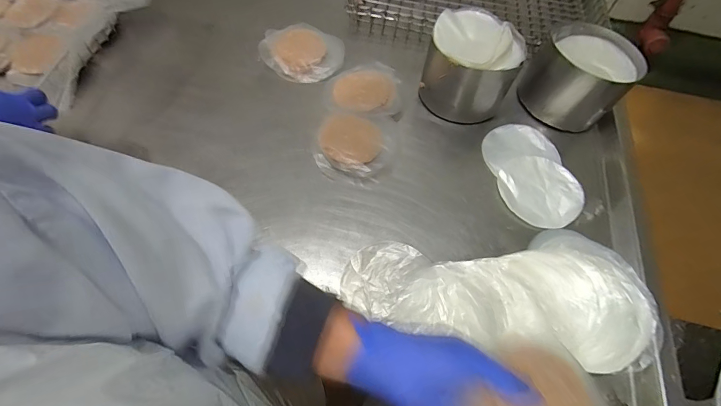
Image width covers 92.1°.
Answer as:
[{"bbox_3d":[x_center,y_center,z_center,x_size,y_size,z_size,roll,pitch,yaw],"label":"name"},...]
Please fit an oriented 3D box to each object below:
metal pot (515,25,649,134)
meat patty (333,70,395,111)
[{"bbox_3d":[0.355,-0.207,0.575,0.131,0.092,0.143,1,62,-2],"label":"metal pot"},{"bbox_3d":[0.008,-0.183,0.570,0.100,0.015,0.078,-19,65,-11],"label":"meat patty"}]

